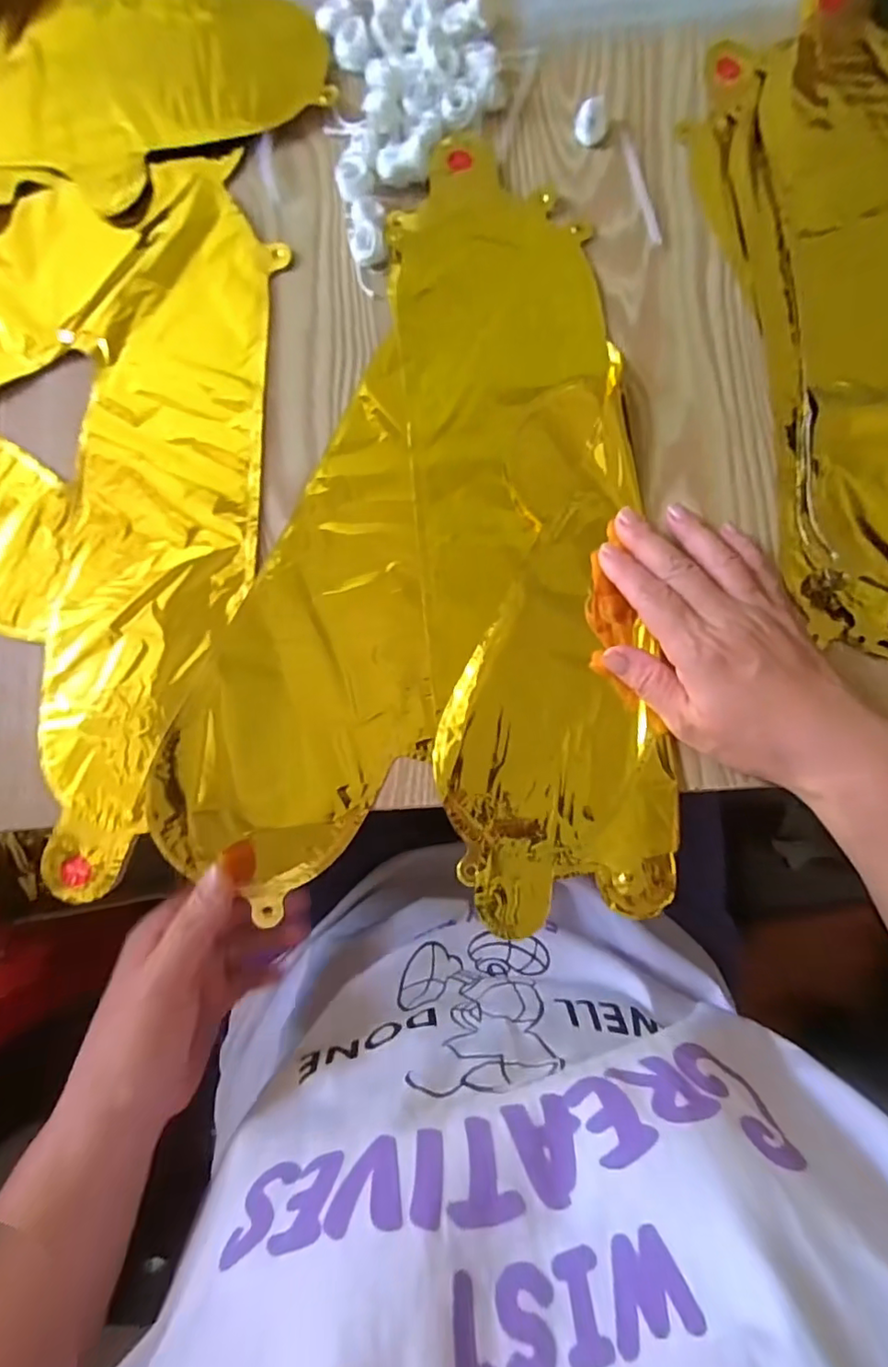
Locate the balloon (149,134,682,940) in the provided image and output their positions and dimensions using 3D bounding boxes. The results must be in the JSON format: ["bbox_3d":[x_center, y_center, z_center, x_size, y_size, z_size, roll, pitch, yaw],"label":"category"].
[{"bbox_3d":[0.002,-0.094,0.321,0.250,0.018,0.417,5,82,-1],"label":"balloon"}]

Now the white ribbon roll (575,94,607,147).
[{"bbox_3d":[0.091,-0.347,0.355,0.019,0.014,0.021,14,82,0],"label":"white ribbon roll"}]

